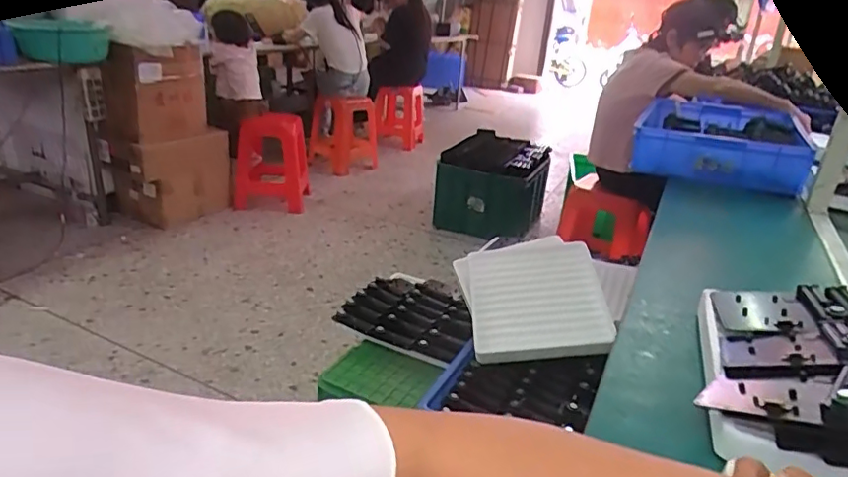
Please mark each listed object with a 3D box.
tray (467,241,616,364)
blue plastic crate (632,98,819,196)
[{"bbox_3d":[0.243,0.128,1.224,0.276,0.031,0.307,-8,41,7],"label":"tray"},{"bbox_3d":[0.801,-0.271,1.535,0.383,0.125,0.557,15,25,21],"label":"blue plastic crate"}]

